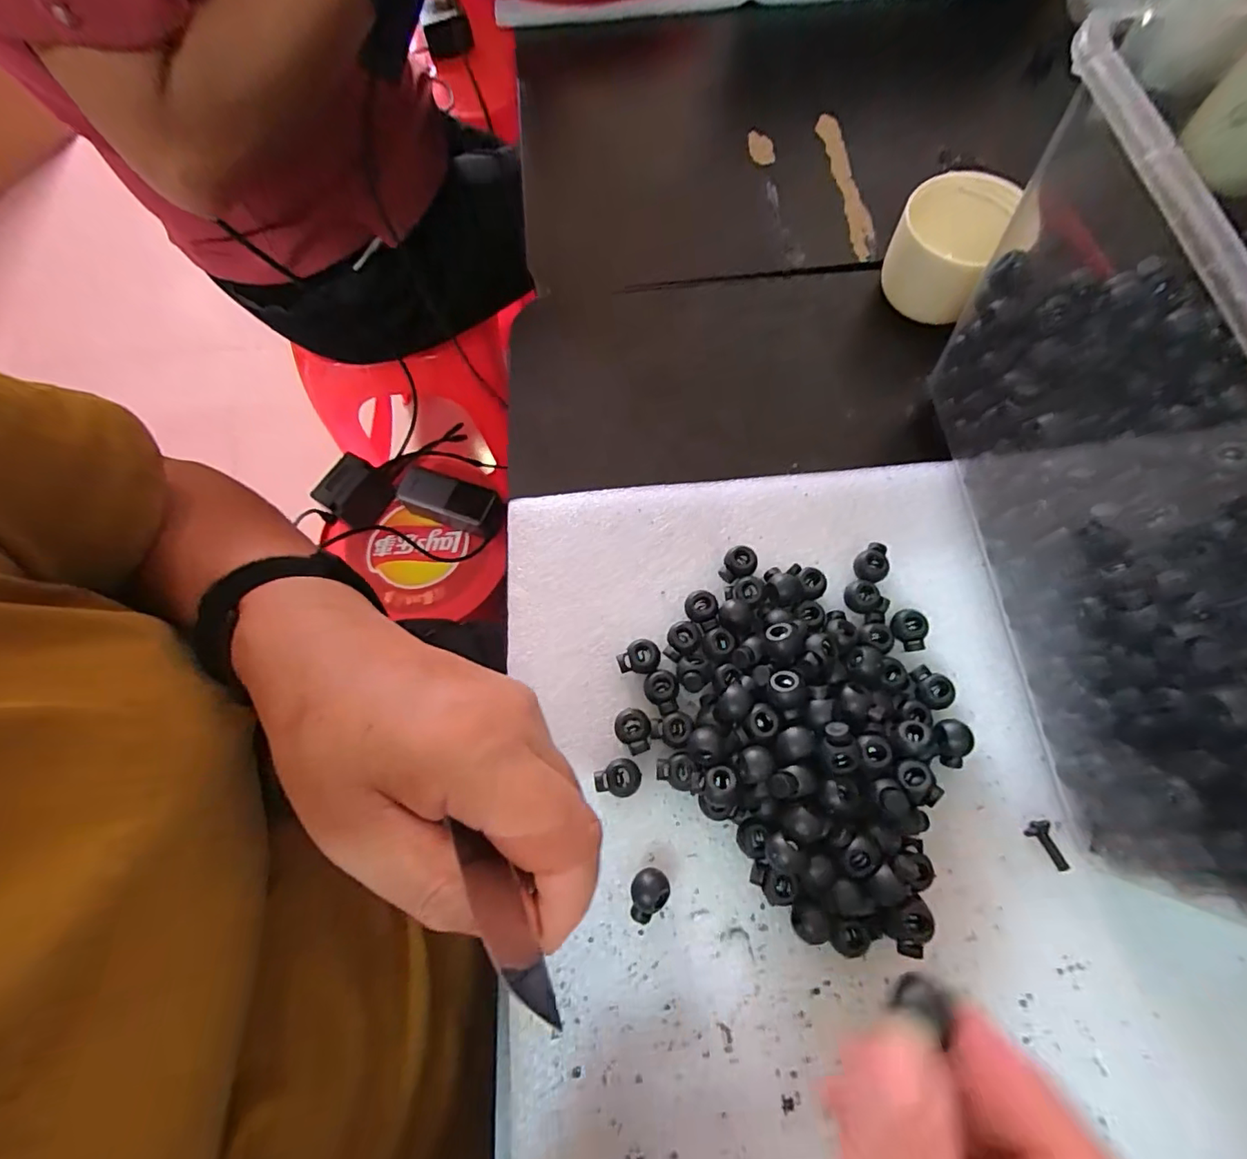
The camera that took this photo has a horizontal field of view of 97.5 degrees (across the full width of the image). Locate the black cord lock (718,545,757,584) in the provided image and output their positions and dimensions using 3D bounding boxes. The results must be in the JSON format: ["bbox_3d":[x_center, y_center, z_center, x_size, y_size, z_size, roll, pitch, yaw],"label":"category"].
[{"bbox_3d":[0.056,-0.006,0.267,0.015,0.012,0.018,35,75,14],"label":"black cord lock"}]

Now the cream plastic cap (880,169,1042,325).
[{"bbox_3d":[0.190,-0.189,0.315,0.062,0.050,0.076,34,74,14],"label":"cream plastic cap"}]

